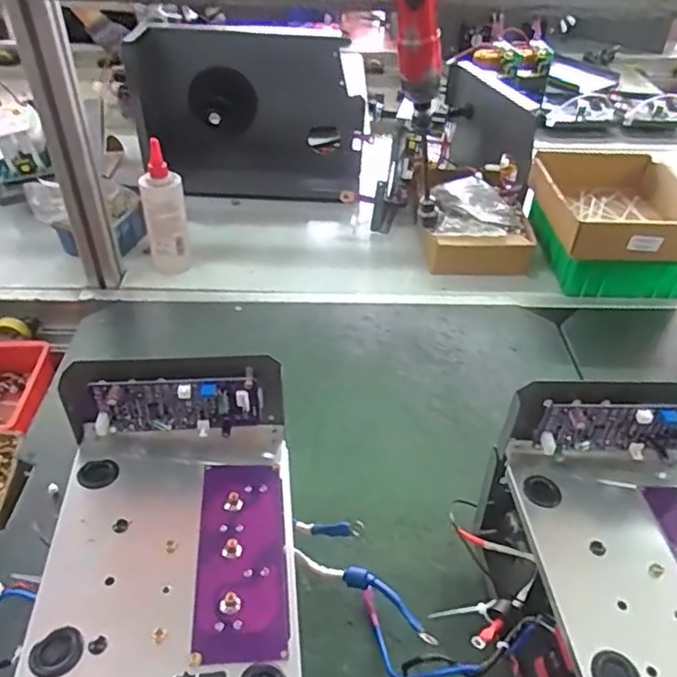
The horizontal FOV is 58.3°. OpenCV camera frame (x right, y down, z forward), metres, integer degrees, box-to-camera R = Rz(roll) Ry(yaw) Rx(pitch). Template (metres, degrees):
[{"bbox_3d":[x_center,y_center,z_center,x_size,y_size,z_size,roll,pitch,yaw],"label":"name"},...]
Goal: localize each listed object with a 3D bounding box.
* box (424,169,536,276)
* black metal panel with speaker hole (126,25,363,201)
[{"bbox_3d":[0.200,-0.164,0.878,0.155,0.071,0.160,7,42,6],"label":"box"},{"bbox_3d":[-0.137,-0.351,0.976,0.343,0.249,0.029,-3,29,-15],"label":"black metal panel with speaker hole"}]

